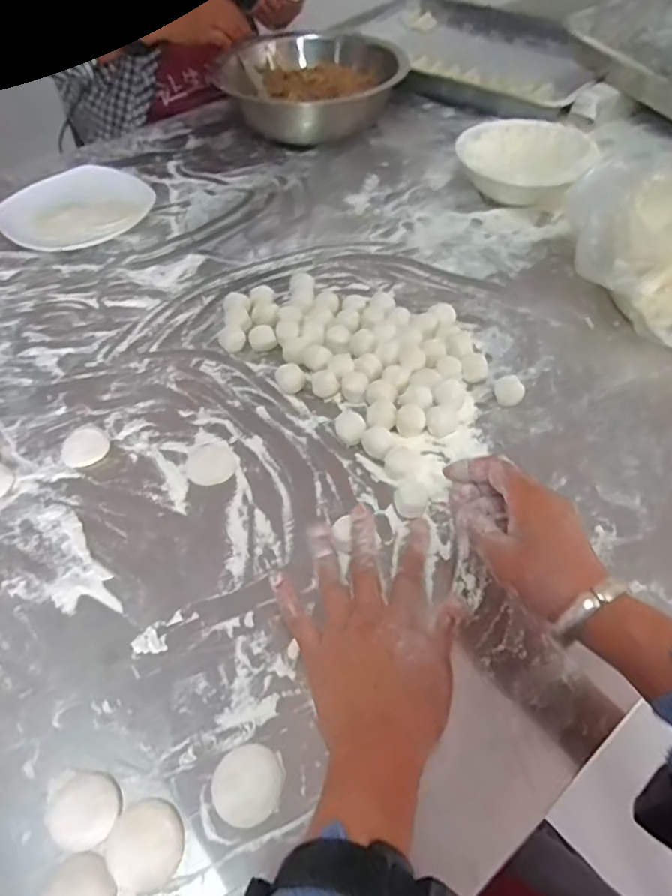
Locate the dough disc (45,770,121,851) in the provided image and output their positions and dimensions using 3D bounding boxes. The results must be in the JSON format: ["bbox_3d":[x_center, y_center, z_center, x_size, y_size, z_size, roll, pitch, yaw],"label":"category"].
[{"bbox_3d":[-0.148,0.210,0.347,0.041,0.009,0.037,12,54,10],"label":"dough disc"}]

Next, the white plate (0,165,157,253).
[{"bbox_3d":[-0.330,-0.302,0.755,0.169,0.022,0.169,32,59,23],"label":"white plate"}]

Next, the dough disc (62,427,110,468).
[{"bbox_3d":[-0.220,-0.002,0.522,0.039,0.004,0.041,-1,52,1],"label":"dough disc"}]

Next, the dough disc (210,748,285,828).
[{"bbox_3d":[-0.052,0.200,0.353,0.041,0.011,0.039,-1,52,1],"label":"dough disc"}]

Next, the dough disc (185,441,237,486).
[{"bbox_3d":[-0.107,0.013,0.510,0.041,0.004,0.045,-1,52,1],"label":"dough disc"}]

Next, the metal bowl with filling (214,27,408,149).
[{"bbox_3d":[-0.030,-0.535,0.880,0.248,0.087,0.196,3,53,4],"label":"metal bowl with filling"}]

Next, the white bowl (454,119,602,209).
[{"bbox_3d":[0.228,-0.349,0.748,0.156,0.059,0.154,-1,52,1],"label":"white bowl"}]

